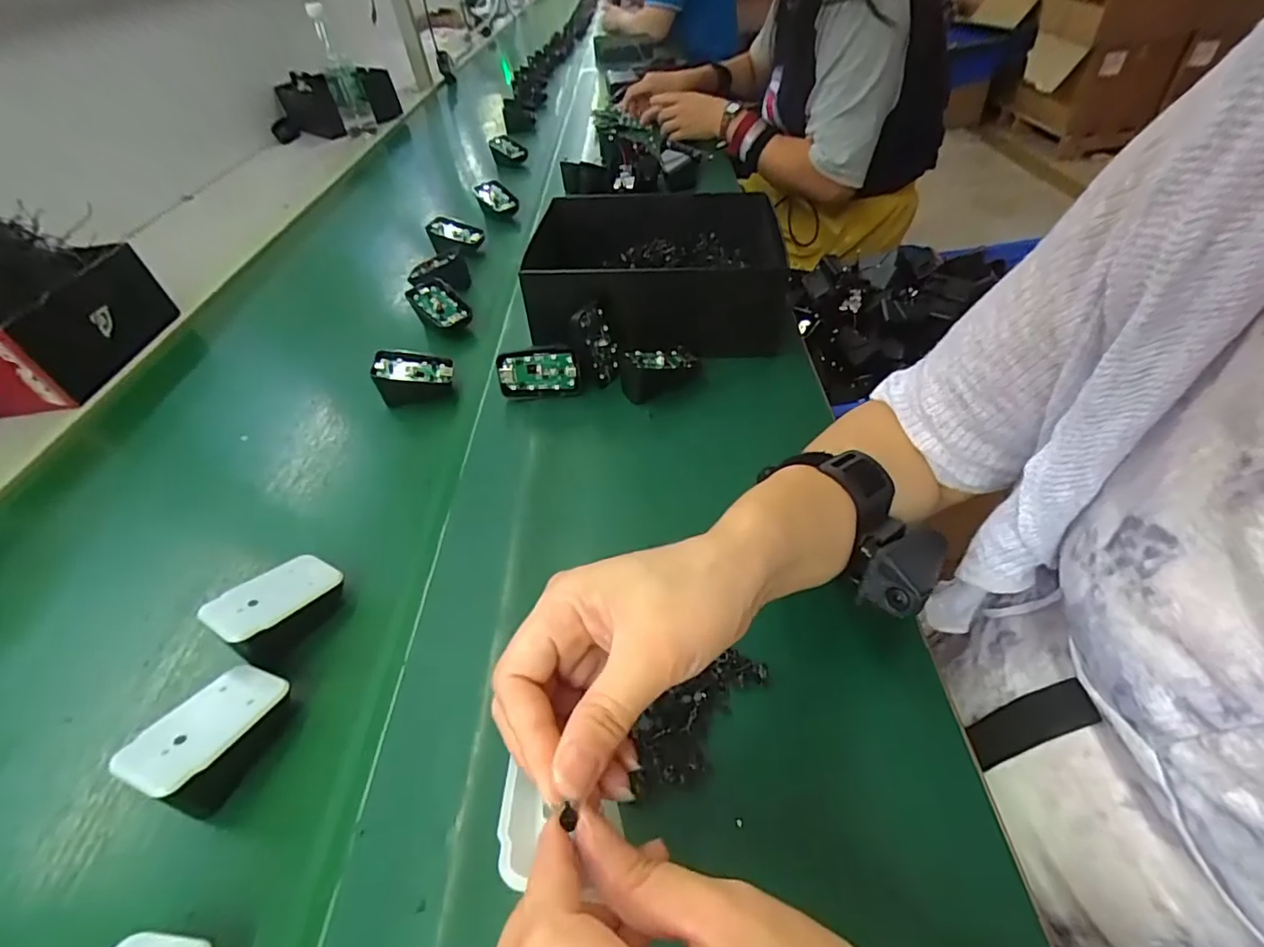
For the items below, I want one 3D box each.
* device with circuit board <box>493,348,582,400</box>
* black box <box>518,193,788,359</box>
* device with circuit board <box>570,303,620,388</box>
[{"bbox_3d":[-0.083,-0.087,0.504,0.069,0.052,0.015,-10,44,-3],"label":"device with circuit board"},{"bbox_3d":[0.026,-0.200,0.572,0.236,0.093,0.196,-3,45,4],"label":"black box"},{"bbox_3d":[-0.030,-0.116,0.509,0.012,0.072,0.040,17,48,40],"label":"device with circuit board"}]

